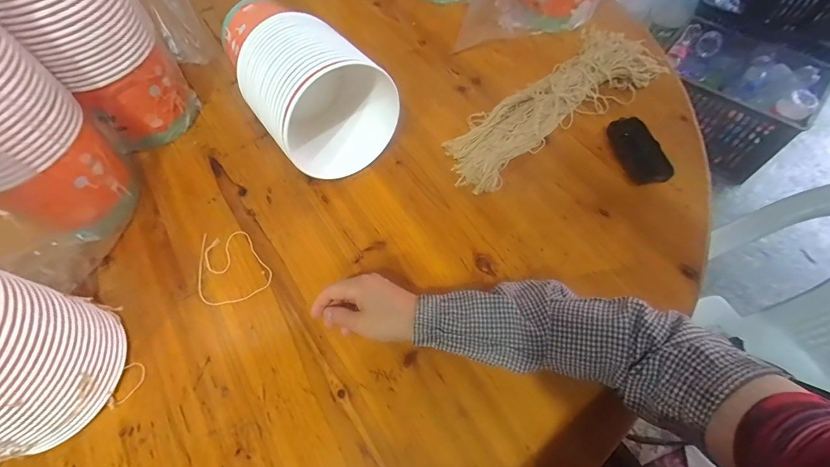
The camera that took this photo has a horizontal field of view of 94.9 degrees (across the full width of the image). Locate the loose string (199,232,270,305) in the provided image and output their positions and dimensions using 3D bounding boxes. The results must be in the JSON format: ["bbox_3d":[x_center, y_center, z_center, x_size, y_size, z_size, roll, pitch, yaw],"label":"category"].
[{"bbox_3d":[-0.243,0.042,0.507,0.090,0.004,0.102,-17,63,-5],"label":"loose string"}]

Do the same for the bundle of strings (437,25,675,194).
[{"bbox_3d":[0.217,-0.209,0.592,0.407,0.046,0.137,-36,66,-14],"label":"bundle of strings"}]

